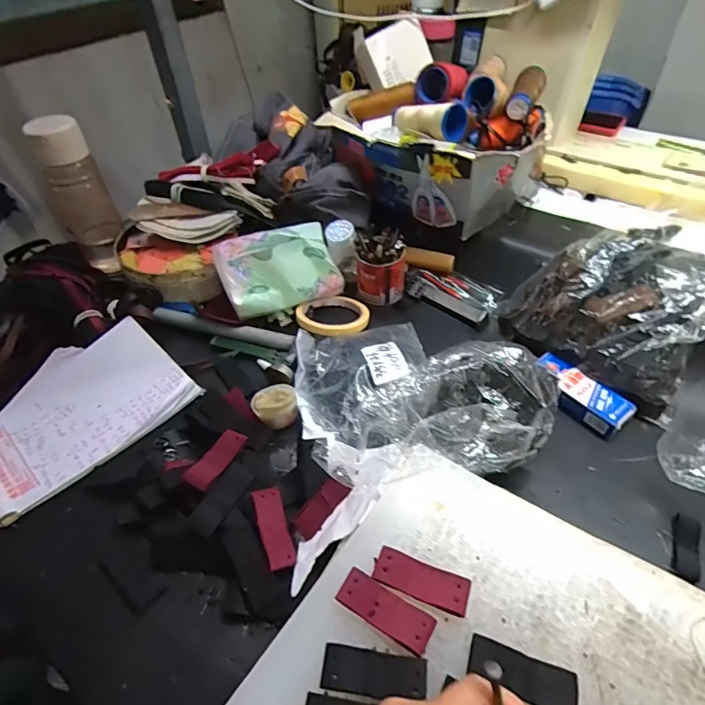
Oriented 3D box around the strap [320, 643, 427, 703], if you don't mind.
[{"bbox_3d":[0.014,0.207,0.289,0.065,0.005,0.026,4,47,7],"label":"strap"}]

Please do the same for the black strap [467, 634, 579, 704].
[{"bbox_3d":[0.108,0.205,0.285,0.064,0.006,0.025,13,48,16],"label":"black strap"}]

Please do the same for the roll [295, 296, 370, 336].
[{"bbox_3d":[-0.024,-0.045,0.577,0.086,0.023,0.082,-2,46,2],"label":"roll"}]

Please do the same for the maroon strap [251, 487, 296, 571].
[{"bbox_3d":[-0.067,0.149,0.381,0.024,0.004,0.065,-6,61,-29],"label":"maroon strap"}]

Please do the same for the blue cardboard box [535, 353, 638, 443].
[{"bbox_3d":[0.243,0.044,0.483,0.045,0.031,0.102,-32,52,-25],"label":"blue cardboard box"}]

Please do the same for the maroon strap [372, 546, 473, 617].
[{"bbox_3d":[0.050,0.165,0.325,0.067,0.006,0.025,15,49,17],"label":"maroon strap"}]

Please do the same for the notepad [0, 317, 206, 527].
[{"bbox_3d":[-0.301,0.057,0.478,0.146,0.032,0.223,36,59,29],"label":"notepad"}]

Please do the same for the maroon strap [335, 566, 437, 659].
[{"bbox_3d":[0.023,0.179,0.312,0.067,0.005,0.026,23,52,25],"label":"maroon strap"}]

